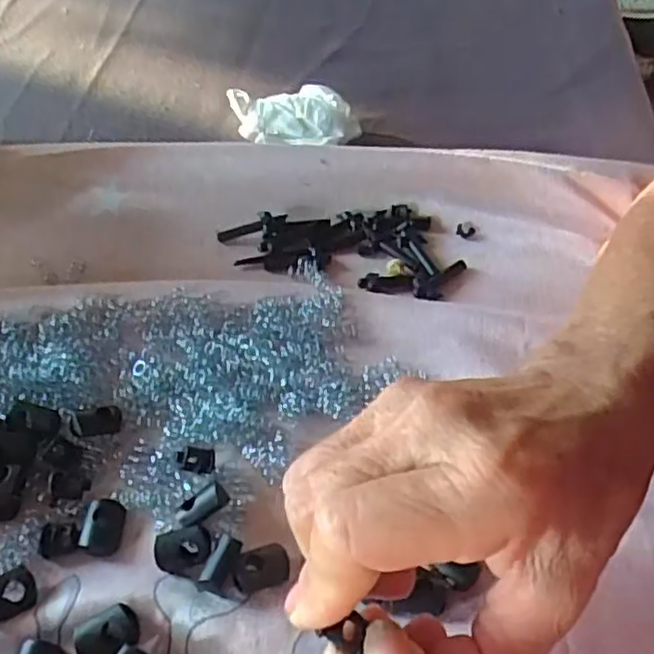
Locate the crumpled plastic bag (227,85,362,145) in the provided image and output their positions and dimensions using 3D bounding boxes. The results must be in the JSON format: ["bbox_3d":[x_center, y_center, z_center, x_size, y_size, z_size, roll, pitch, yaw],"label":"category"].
[{"bbox_3d":[-0.022,-0.130,0.412,0.081,0.023,0.037,4,51,7],"label":"crumpled plastic bag"}]

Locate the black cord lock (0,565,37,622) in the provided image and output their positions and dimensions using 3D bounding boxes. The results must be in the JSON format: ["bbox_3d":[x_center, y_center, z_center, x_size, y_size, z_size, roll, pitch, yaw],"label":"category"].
[{"bbox_3d":[-0.117,0.097,0.240,0.018,0.011,0.015,-26,53,-17],"label":"black cord lock"}]

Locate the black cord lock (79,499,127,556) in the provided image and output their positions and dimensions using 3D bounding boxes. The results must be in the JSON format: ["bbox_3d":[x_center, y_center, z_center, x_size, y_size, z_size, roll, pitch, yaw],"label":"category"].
[{"bbox_3d":[-0.088,0.077,0.259,0.015,0.006,0.021,3,50,6],"label":"black cord lock"}]

